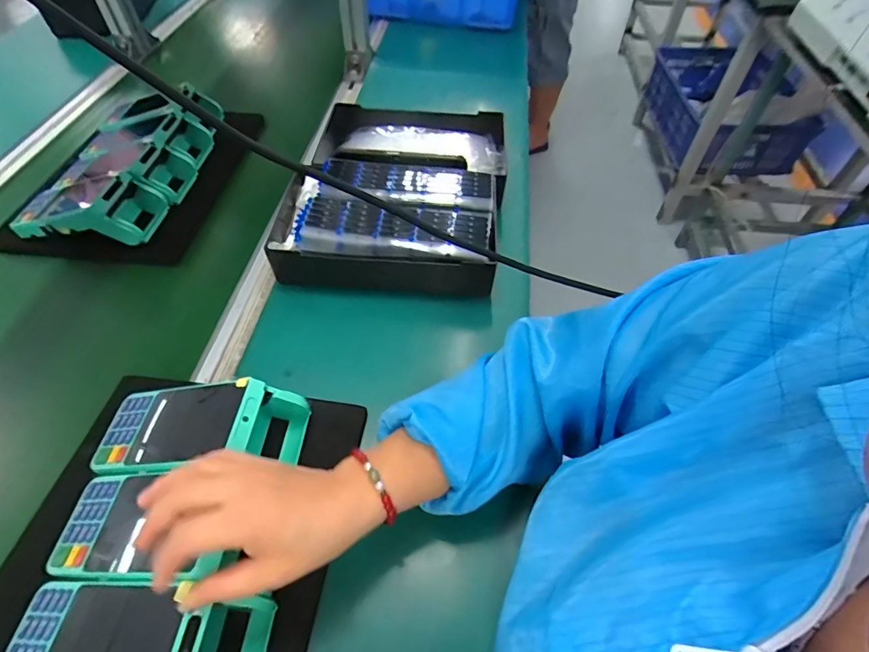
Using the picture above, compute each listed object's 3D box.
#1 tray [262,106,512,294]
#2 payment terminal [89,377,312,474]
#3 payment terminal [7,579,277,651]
[{"bbox_3d":[-0.047,-0.190,0.598,0.270,0.078,0.317,5,52,2],"label":"tray"},{"bbox_3d":[-0.200,0.087,0.392,0.167,0.060,0.074,4,52,1],"label":"payment terminal"},{"bbox_3d":[-0.201,0.211,0.303,0.168,0.056,0.074,-2,52,7],"label":"payment terminal"}]

